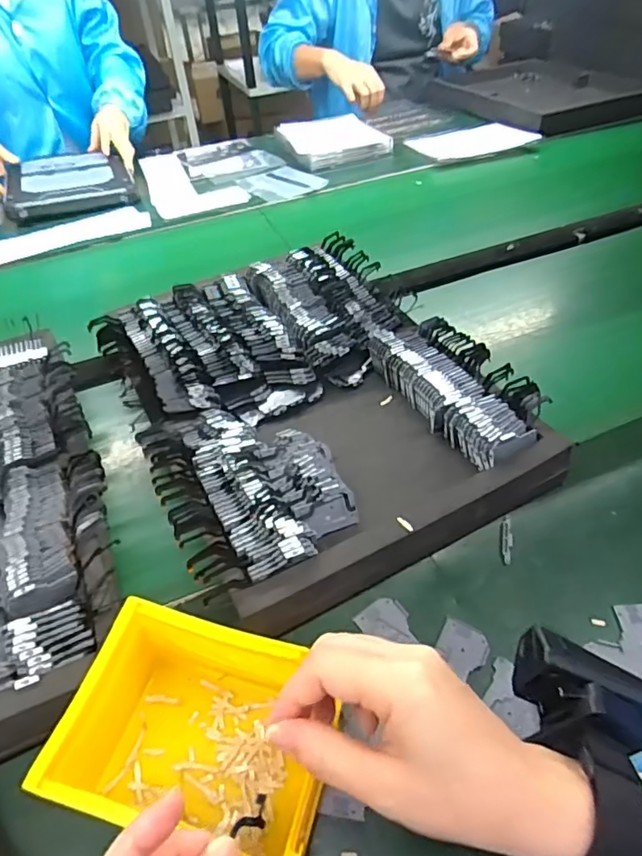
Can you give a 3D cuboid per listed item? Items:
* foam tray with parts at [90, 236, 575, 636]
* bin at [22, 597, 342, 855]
[{"bbox_3d":[-0.017,-0.050,0.501,0.303,0.042,0.396,-23,55,-18],"label":"foam tray with parts"},{"bbox_3d":[-0.067,0.175,0.308,0.137,0.064,0.110,13,52,12],"label":"bin"}]

